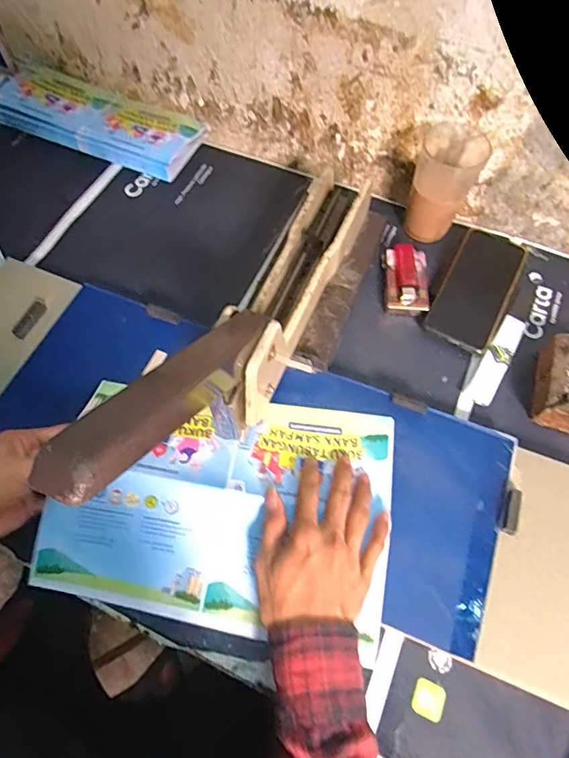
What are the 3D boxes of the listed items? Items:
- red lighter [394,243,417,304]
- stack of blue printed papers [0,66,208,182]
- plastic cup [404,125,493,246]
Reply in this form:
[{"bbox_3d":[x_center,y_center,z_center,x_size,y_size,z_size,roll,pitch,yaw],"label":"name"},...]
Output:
[{"bbox_3d":[0.148,-0.131,0.556,0.023,0.013,0.092,2,64,0],"label":"red lighter"},{"bbox_3d":[-0.282,-0.395,0.682,0.322,0.030,0.115,20,65,8],"label":"stack of blue printed papers"},{"bbox_3d":[0.196,-0.239,0.563,0.078,0.098,0.082,21,66,9],"label":"plastic cup"}]

